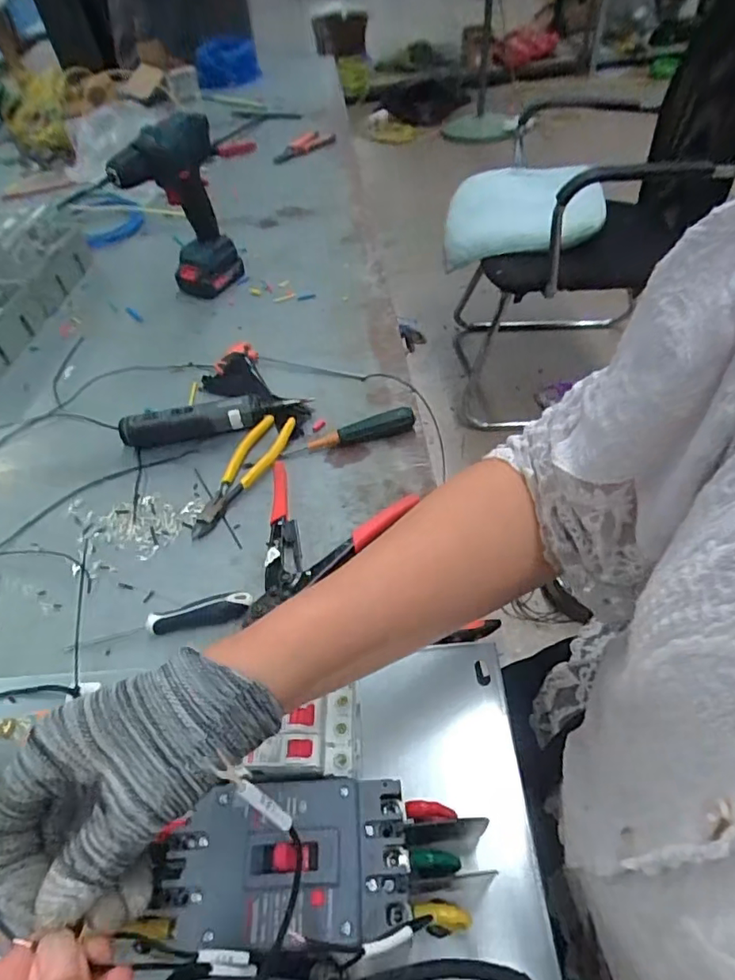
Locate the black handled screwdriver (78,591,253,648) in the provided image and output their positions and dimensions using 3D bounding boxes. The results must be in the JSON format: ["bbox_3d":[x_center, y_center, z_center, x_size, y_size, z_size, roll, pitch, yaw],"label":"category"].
[{"bbox_3d":[-0.172,0.109,0.468,0.144,0.019,0.023,-10,47,-3],"label":"black handled screwdriver"}]

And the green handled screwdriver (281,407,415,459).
[{"bbox_3d":[-0.021,-0.064,0.601,0.146,0.021,0.022,-12,47,-5],"label":"green handled screwdriver"}]

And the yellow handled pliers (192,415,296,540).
[{"bbox_3d":[-0.134,-0.019,0.578,0.047,0.015,0.168,17,51,20],"label":"yellow handled pliers"}]

